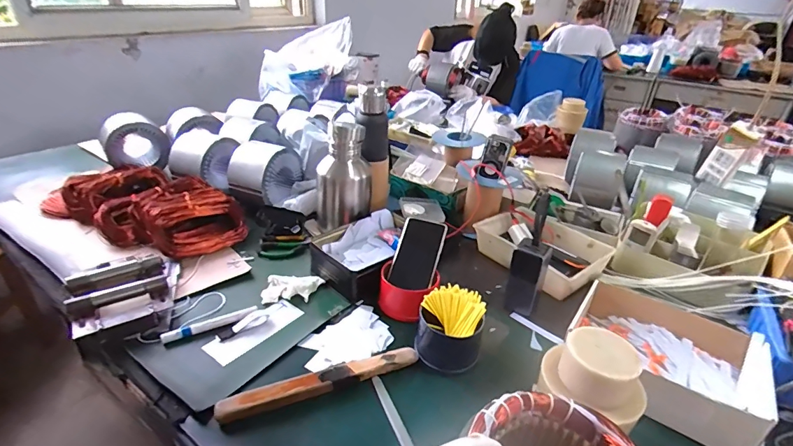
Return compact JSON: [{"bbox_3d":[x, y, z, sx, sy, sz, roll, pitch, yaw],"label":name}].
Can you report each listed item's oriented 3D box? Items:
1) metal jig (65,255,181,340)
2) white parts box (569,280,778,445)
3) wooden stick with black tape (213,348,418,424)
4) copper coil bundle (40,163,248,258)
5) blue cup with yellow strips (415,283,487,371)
[{"bbox_3d":[-0.449,0.114,0.689,0.159,0.050,0.186,-14,33,-25],"label":"metal jig"},{"bbox_3d":[0.390,0.195,0.610,0.233,0.066,0.210,21,35,30],"label":"white parts box"},{"bbox_3d":[-0.098,0.215,0.571,0.274,0.025,0.029,-11,32,-21],"label":"wooden stick with black tape"},{"bbox_3d":[-0.556,-0.034,0.920,0.486,0.085,0.193,13,32,18],"label":"copper coil bundle"},{"bbox_3d":[0.084,0.159,0.640,0.094,0.083,0.096,1,30,-1],"label":"blue cup with yellow strips"}]

